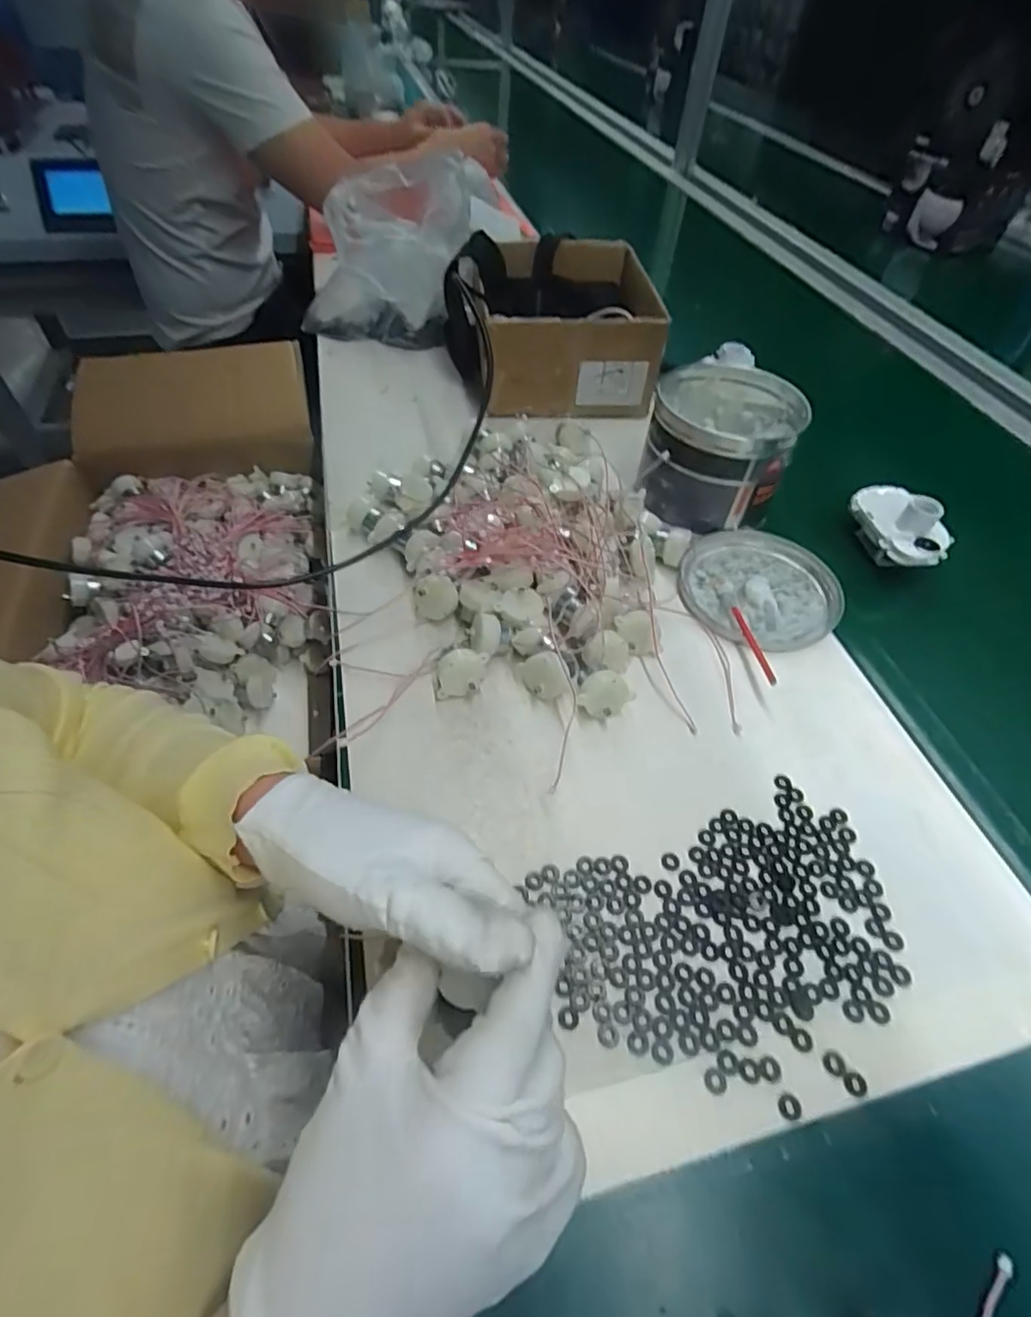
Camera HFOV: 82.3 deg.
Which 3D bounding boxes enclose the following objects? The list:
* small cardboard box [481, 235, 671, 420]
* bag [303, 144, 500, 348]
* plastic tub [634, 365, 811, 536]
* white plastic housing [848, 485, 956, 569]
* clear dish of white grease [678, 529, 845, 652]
[{"bbox_3d":[0.055,-0.379,0.677,0.182,0.106,0.203,-1,51,-4],"label":"small cardboard box"},{"bbox_3d":[-0.152,-0.487,0.728,0.230,0.167,0.171,6,52,1],"label":"bag"},{"bbox_3d":[0.184,-0.190,0.546,0.124,0.102,0.127,2,51,-2],"label":"plastic tub"},{"bbox_3d":[0.347,-0.118,0.528,0.061,0.054,0.095,-3,51,-6],"label":"white plastic housing"},{"bbox_3d":[0.209,-0.062,0.502,0.135,0.011,0.131,2,51,-2],"label":"clear dish of white grease"}]

